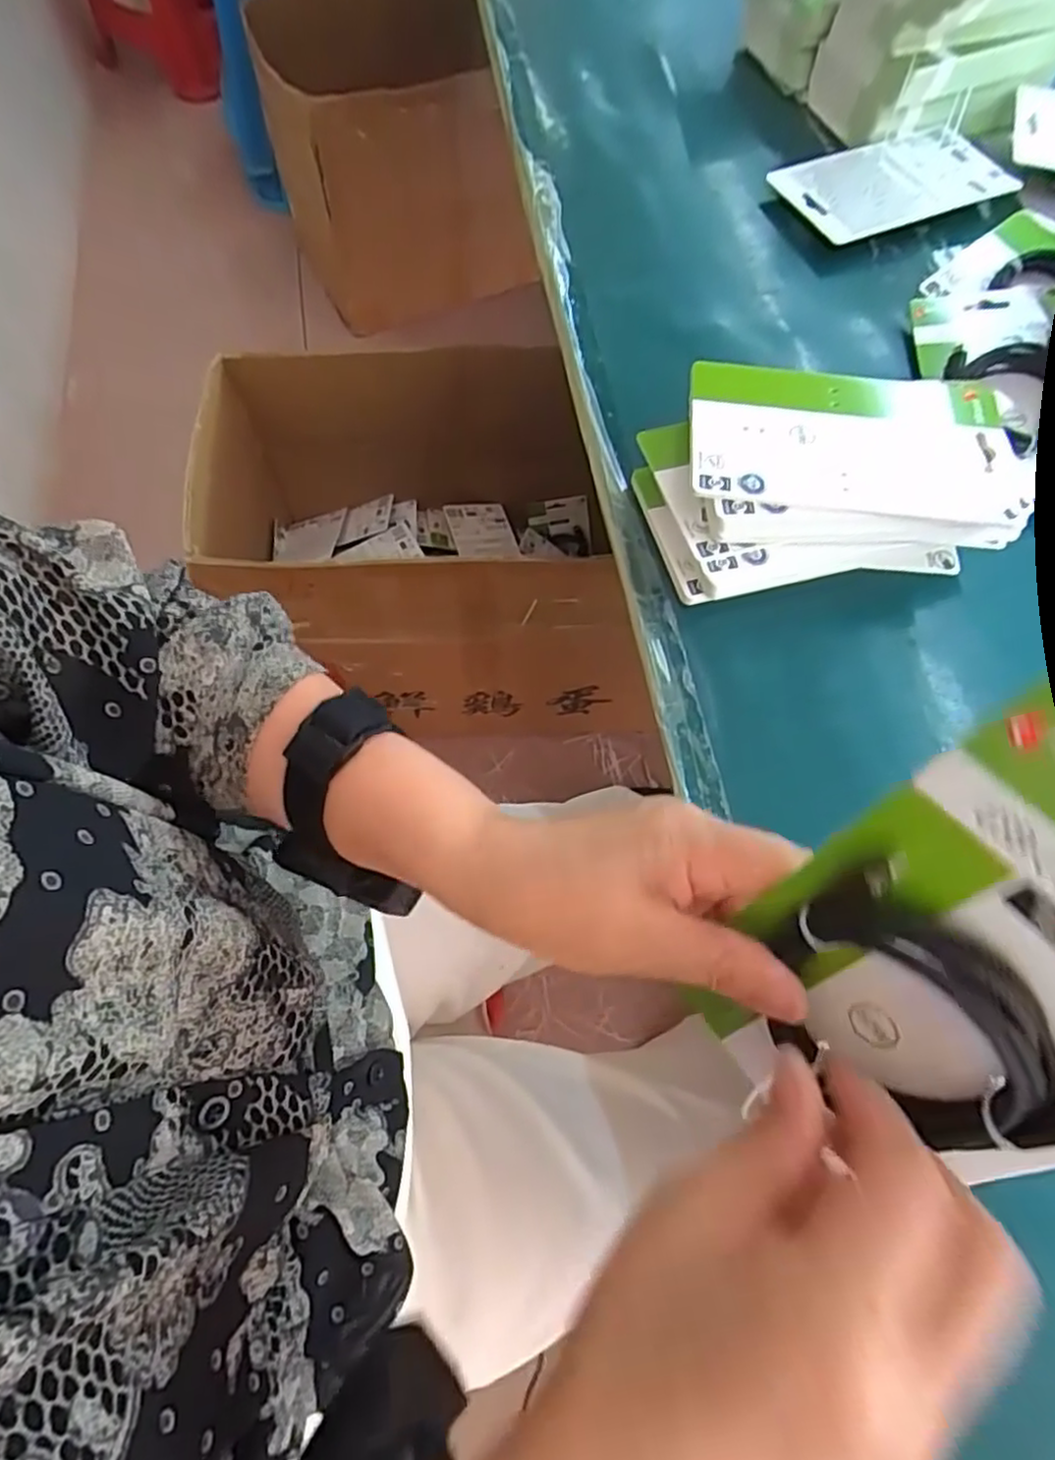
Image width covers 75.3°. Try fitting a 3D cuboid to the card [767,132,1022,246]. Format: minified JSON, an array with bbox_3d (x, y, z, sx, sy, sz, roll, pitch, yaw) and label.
[{"bbox_3d":[0.301,-0.452,0.563,0.177,0.010,0.100,-23,71,-12],"label":"card"}]

